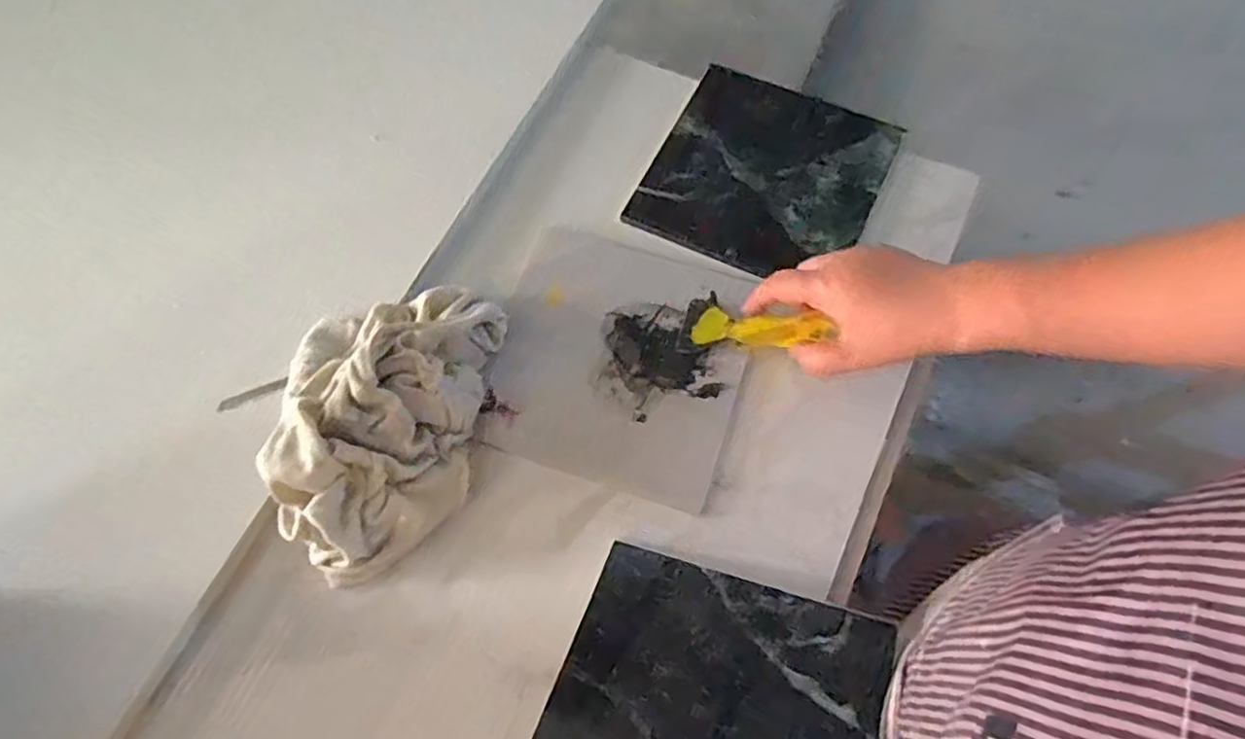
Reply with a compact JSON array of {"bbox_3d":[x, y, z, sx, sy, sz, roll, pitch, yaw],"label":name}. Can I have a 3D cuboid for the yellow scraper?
[{"bbox_3d":[0.100,-0.035,0.532,0.113,0.016,0.051,4,66,29],"label":"yellow scraper"}]

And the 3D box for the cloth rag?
[{"bbox_3d":[-0.180,0.034,0.510,0.142,0.090,0.233,8,67,7],"label":"cloth rag"}]

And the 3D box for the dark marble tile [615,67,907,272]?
[{"bbox_3d":[0.126,-0.174,0.612,0.189,0.007,0.187,26,78,12],"label":"dark marble tile"}]

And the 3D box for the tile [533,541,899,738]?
[{"bbox_3d":[0.051,0.213,0.409,0.190,0.009,0.188,13,56,16],"label":"tile"}]

